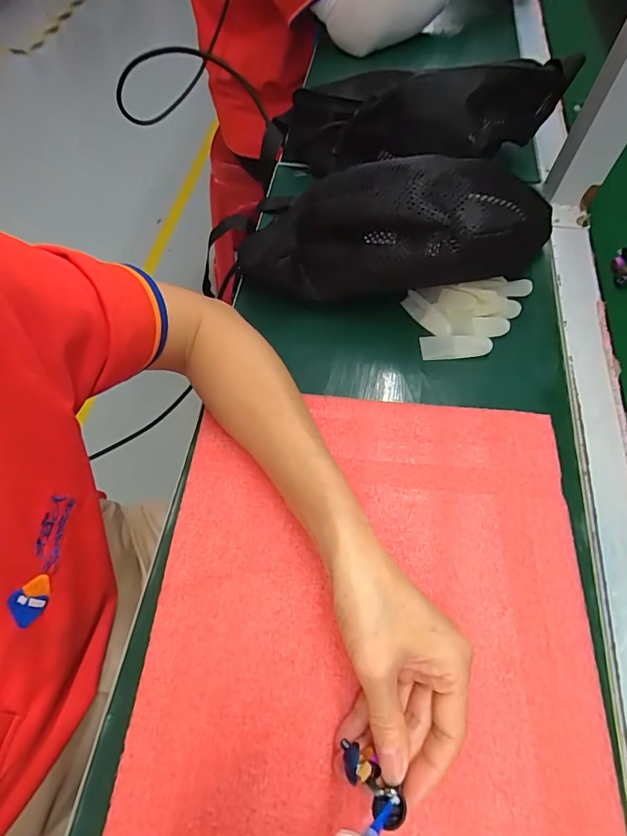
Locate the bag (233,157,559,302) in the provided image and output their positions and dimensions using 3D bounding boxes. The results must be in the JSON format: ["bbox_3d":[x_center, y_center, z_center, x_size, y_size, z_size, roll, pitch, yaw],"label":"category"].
[{"bbox_3d":[0.063,-0.154,0.381,0.259,0.106,0.091,7,62,6],"label":"bag"}]

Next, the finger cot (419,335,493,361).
[{"bbox_3d":[0.123,-0.062,0.385,0.058,0.004,0.022,3,61,3],"label":"finger cot"}]

